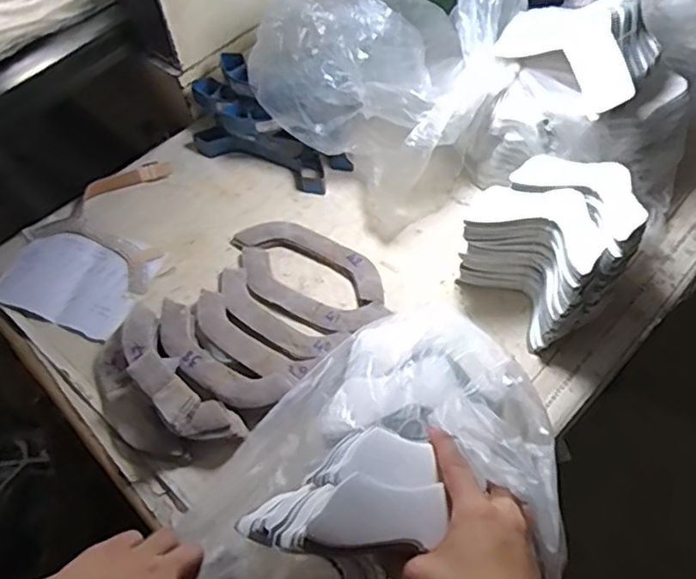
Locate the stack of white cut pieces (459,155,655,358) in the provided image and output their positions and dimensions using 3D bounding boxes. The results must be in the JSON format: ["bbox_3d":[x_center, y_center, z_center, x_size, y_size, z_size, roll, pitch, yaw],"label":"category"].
[{"bbox_3d":[0.246,-0.049,0.774,0.174,0.153,0.154,-31,58,-17],"label":"stack of white cut pieces"}]

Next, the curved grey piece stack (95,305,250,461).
[{"bbox_3d":[-0.228,0.114,0.752,0.109,0.057,0.228,-36,59,-20],"label":"curved grey piece stack"}]

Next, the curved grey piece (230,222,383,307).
[{"bbox_3d":[-0.046,-0.044,0.867,0.222,0.020,0.066,26,60,21],"label":"curved grey piece"}]

